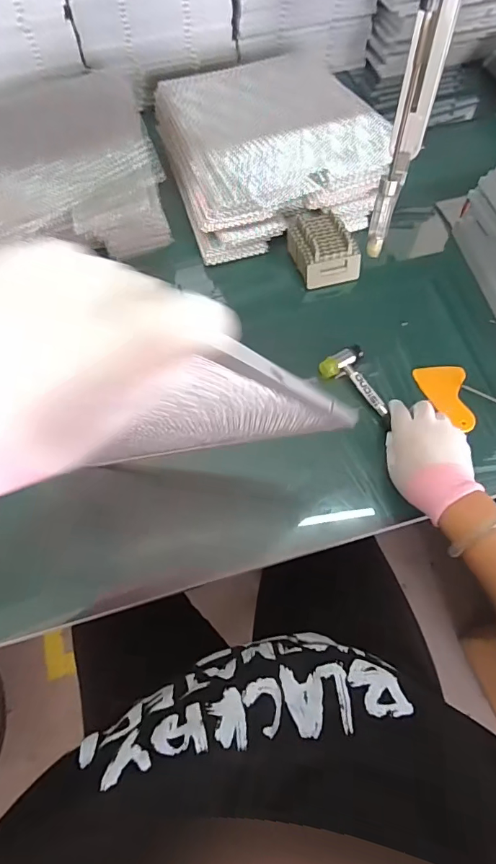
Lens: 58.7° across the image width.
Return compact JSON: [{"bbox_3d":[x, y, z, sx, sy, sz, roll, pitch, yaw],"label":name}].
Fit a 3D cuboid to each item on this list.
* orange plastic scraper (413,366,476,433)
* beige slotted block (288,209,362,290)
[{"bbox_3d":[0.268,-0.049,0.602,0.067,0.010,0.090,1,65,1],"label":"orange plastic scraper"},{"bbox_3d":[0.119,-0.282,0.685,0.093,0.053,0.094,-13,65,-5],"label":"beige slotted block"}]

